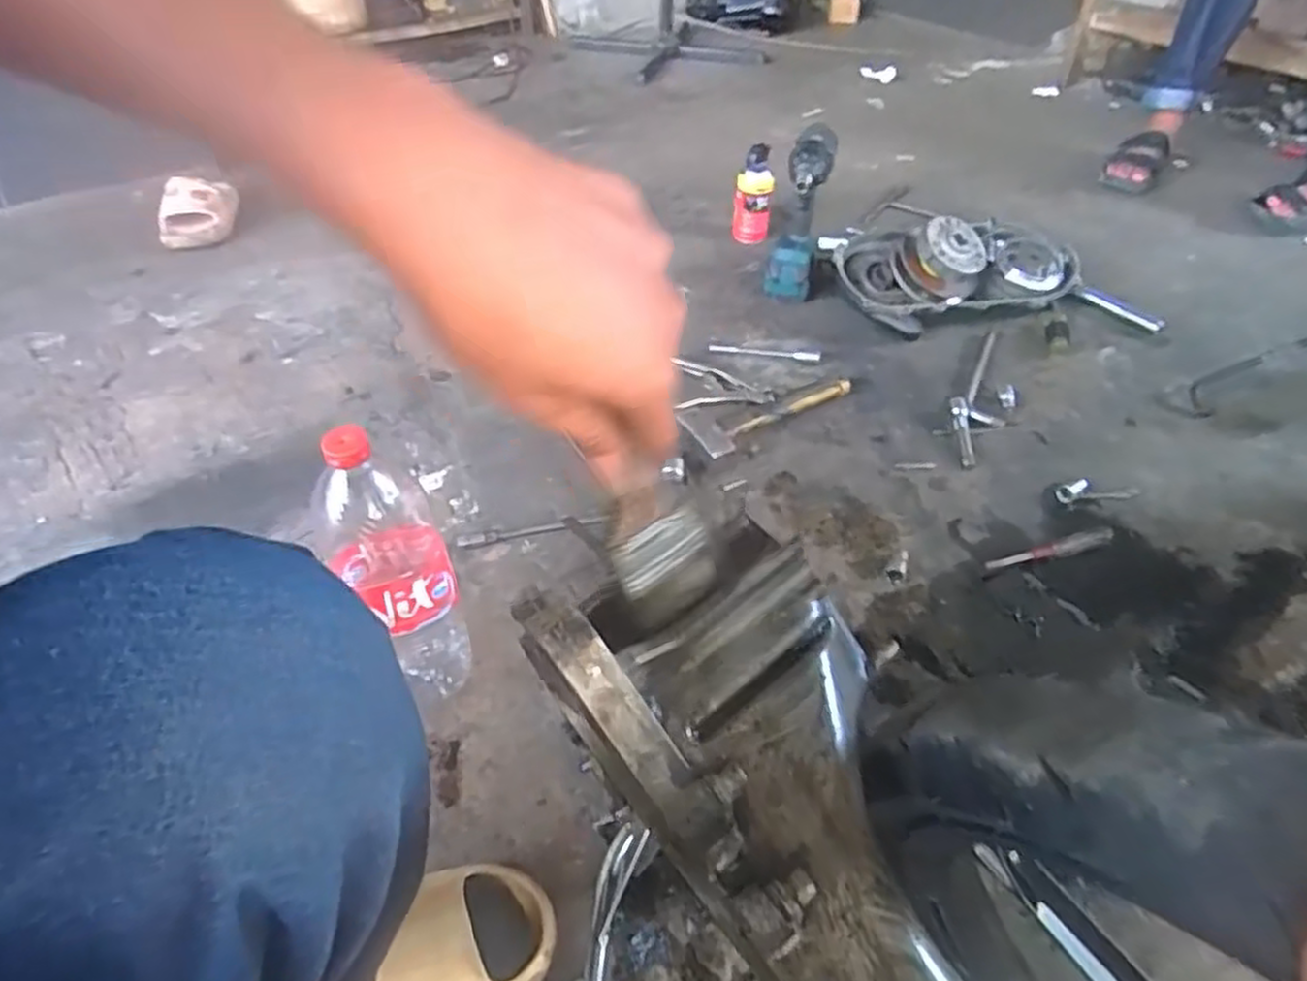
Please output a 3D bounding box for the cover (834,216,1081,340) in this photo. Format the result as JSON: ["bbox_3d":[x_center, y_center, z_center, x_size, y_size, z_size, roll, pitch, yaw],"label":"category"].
[{"bbox_3d":[0.505,-0.369,1.242,0.396,0.150,0.151,-7,45,-8],"label":"cover"}]

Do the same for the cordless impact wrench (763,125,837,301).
[{"bbox_3d":[0.241,-0.442,1.244,0.084,0.255,0.154,10,45,10],"label":"cordless impact wrench"}]

